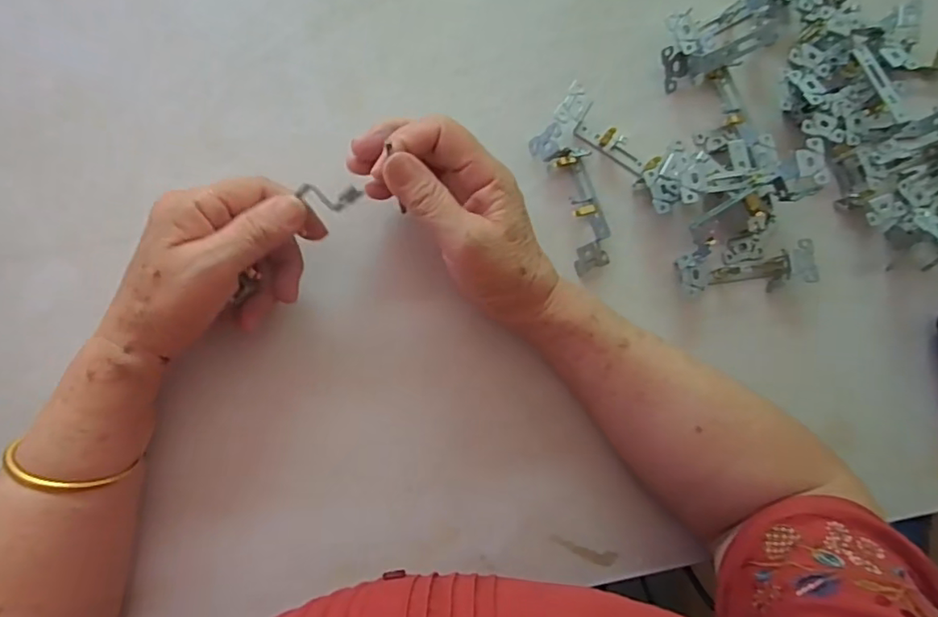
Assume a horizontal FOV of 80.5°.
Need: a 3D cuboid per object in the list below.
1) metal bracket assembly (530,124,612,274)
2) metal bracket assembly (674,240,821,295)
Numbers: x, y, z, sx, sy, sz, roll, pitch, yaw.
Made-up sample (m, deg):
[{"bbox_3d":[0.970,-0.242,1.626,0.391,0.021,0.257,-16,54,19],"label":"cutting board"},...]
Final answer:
[{"bbox_3d":[0.077,-0.080,0.393,0.031,0.026,0.104,-20,86,-7],"label":"metal bracket assembly"},{"bbox_3d":[0.198,-0.027,0.401,0.103,0.022,0.030,-8,85,-6],"label":"metal bracket assembly"}]

